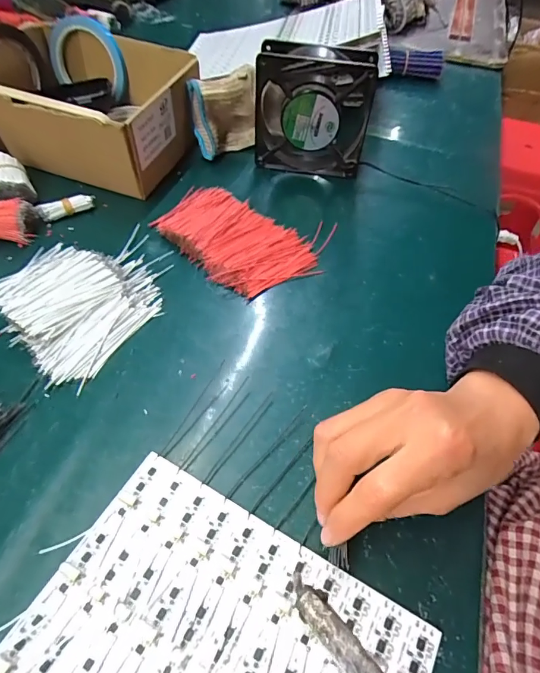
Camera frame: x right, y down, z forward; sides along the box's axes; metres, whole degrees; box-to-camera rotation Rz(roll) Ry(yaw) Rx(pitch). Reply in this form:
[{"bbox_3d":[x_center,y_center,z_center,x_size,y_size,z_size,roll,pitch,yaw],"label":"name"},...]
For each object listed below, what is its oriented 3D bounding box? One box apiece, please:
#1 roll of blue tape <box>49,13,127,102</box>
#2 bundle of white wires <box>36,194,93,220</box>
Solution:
[{"bbox_3d":[-0.223,-0.336,0.500,0.090,0.089,0.018,9,53,4],"label":"roll of blue tape"},{"bbox_3d":[-0.204,-0.130,0.419,0.052,0.013,0.015,-25,58,-20],"label":"bundle of white wires"}]

